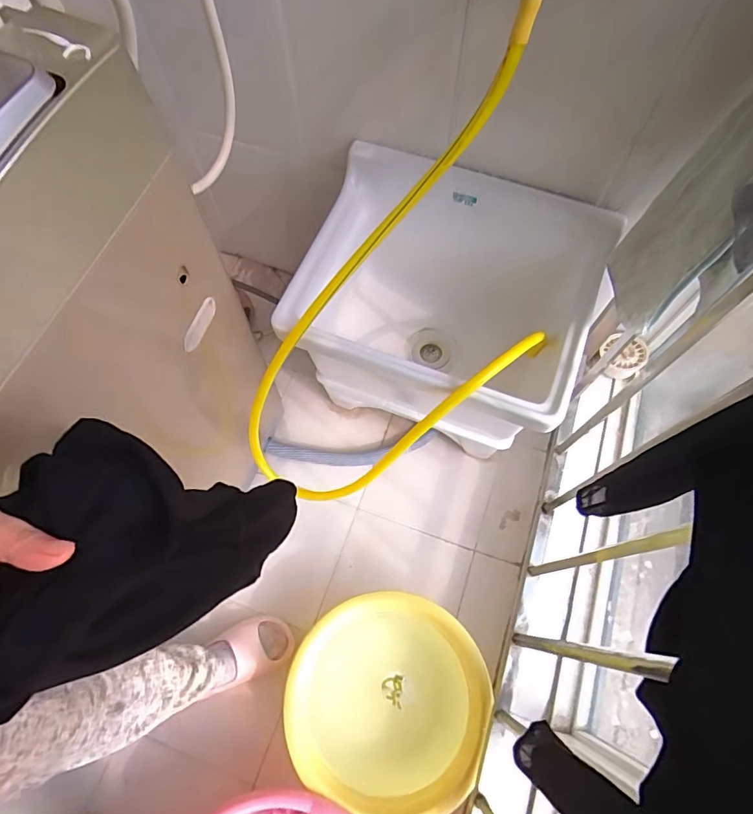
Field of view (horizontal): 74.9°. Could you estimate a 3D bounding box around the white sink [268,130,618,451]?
[{"bbox_3d":[0.126,-0.188,1.013,0.524,0.366,0.414,19,70,9],"label":"white sink"}]

